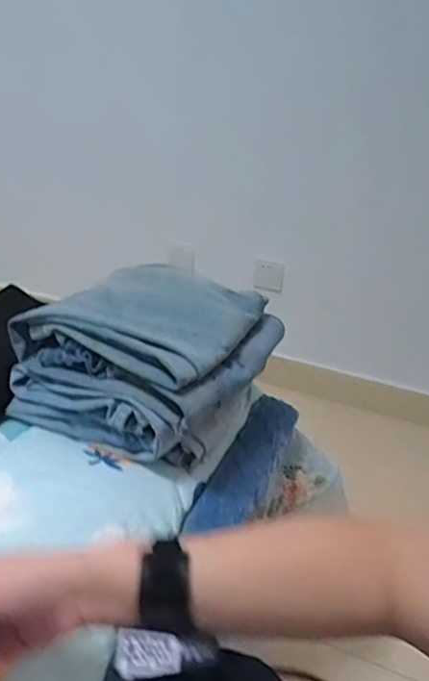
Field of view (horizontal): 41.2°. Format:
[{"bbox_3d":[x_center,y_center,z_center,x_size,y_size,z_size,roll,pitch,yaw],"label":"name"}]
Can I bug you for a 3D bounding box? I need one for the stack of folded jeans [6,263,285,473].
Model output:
[{"bbox_3d":[-0.082,0.016,0.733,0.270,0.138,0.255,18,32,22],"label":"stack of folded jeans"}]

